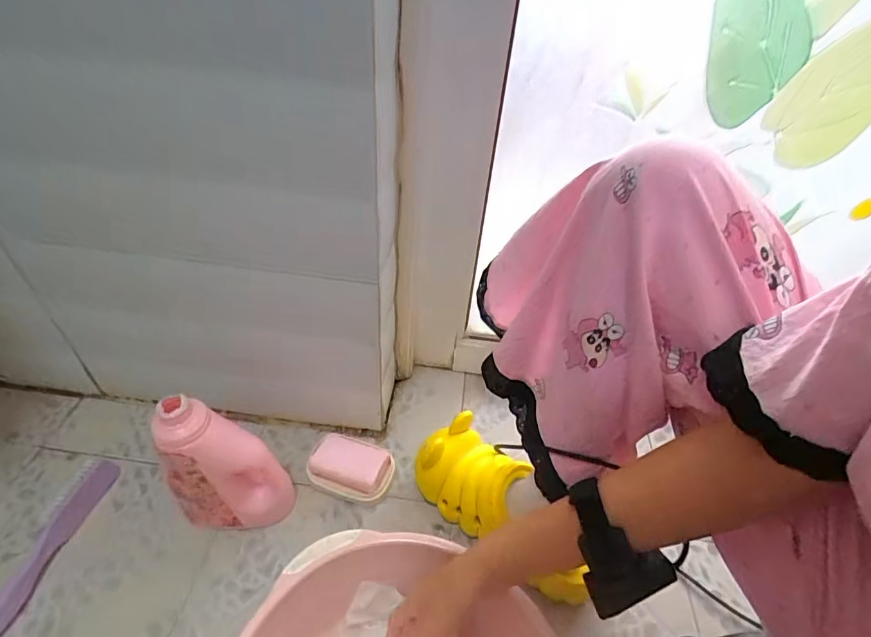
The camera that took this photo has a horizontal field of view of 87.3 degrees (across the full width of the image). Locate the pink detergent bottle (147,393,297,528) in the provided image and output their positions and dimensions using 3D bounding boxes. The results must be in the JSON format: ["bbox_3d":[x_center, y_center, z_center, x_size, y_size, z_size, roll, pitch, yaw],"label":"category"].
[{"bbox_3d":[-0.245,0.177,0.538,0.115,0.215,0.056,4,43,-1],"label":"pink detergent bottle"}]

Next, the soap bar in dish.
[{"bbox_3d":[-0.117,0.211,0.642,0.113,0.039,0.076,15,44,11],"label":"soap bar in dish"}]

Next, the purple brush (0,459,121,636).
[{"bbox_3d":[-0.478,0.278,0.551,0.048,0.019,0.229,10,43,5],"label":"purple brush"}]

